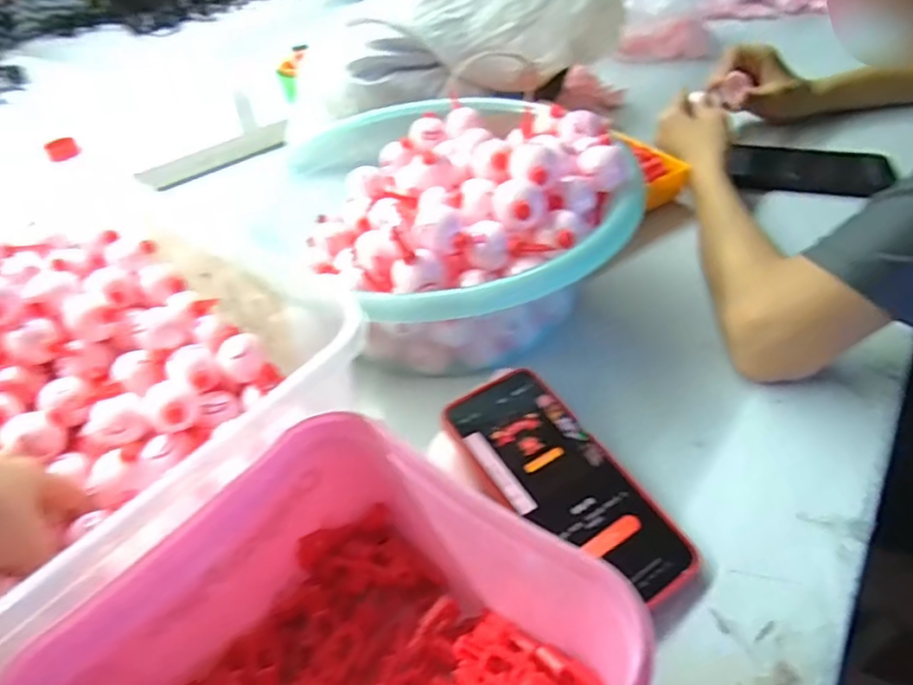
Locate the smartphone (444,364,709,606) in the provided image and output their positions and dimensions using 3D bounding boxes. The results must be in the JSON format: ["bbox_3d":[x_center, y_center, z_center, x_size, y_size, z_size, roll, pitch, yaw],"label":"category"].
[{"bbox_3d":[0.063,0.085,0.362,0.076,0.006,0.161,-25,57,-23],"label":"smartphone"}]

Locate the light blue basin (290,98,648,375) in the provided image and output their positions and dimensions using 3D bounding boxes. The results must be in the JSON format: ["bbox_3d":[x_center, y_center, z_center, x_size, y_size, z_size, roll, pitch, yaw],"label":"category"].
[{"bbox_3d":[0.006,-0.104,0.506,0.217,0.145,0.260,-17,43,-11],"label":"light blue basin"}]

